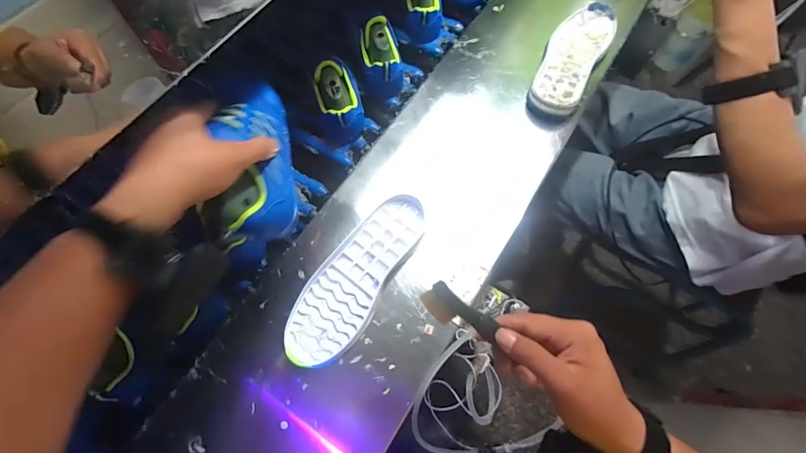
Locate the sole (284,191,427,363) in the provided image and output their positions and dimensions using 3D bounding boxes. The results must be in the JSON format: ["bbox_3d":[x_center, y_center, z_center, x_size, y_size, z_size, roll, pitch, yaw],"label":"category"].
[{"bbox_3d":[-0.058,0.061,0.465,0.087,0.025,0.235,31,70,12],"label":"sole"}]

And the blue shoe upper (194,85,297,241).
[{"bbox_3d":[-0.146,-0.069,0.369,0.071,0.072,0.167,-4,74,-2],"label":"blue shoe upper"}]

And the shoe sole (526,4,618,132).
[{"bbox_3d":[0.261,-0.255,0.583,0.085,0.039,0.249,28,70,11],"label":"shoe sole"}]

